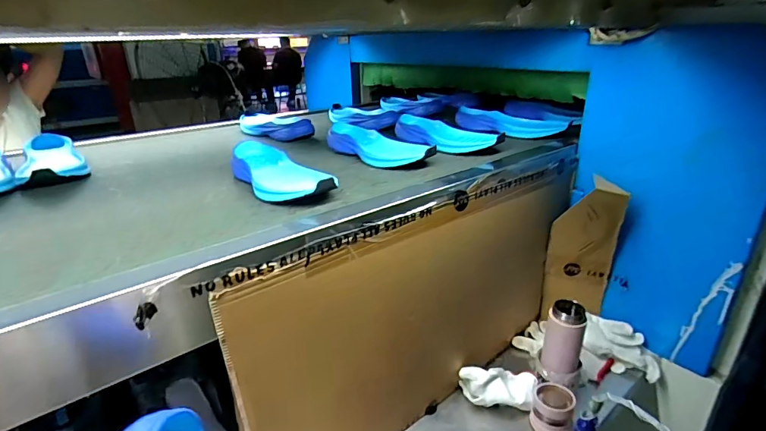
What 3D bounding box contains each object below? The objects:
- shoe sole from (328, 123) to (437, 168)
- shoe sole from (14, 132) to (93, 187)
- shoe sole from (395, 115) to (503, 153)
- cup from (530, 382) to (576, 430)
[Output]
[{"bbox_3d":[-0.023,-0.139,0.828,0.088,0.045,0.277,-19,35,-31],"label":"shoe sole"},{"bbox_3d":[-0.597,-0.106,0.762,0.093,0.043,0.285,-19,34,-31],"label":"shoe sole"},{"bbox_3d":[0.125,-0.172,0.885,0.083,0.045,0.255,-23,37,-36],"label":"shoe sole"},{"bbox_3d":[0.289,0.336,0.724,0.064,0.067,0.070,1,29,0],"label":"cup"}]

